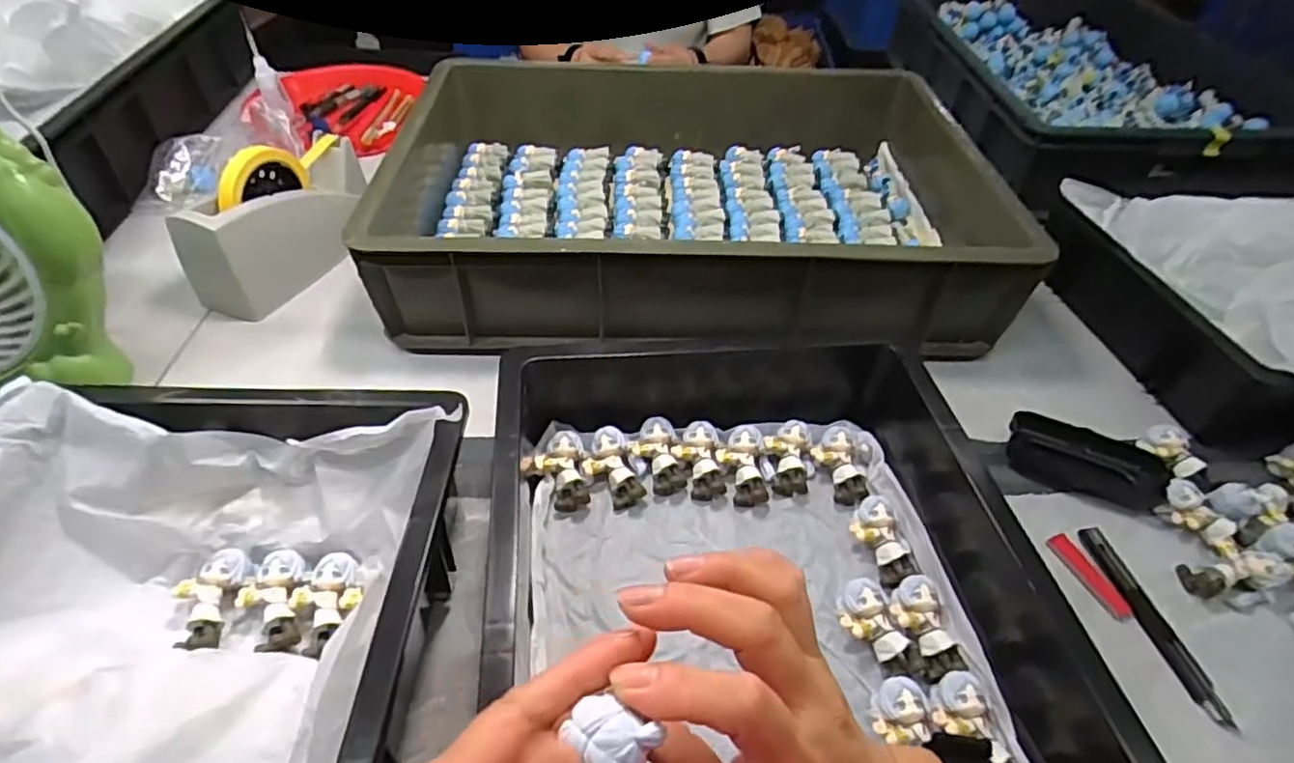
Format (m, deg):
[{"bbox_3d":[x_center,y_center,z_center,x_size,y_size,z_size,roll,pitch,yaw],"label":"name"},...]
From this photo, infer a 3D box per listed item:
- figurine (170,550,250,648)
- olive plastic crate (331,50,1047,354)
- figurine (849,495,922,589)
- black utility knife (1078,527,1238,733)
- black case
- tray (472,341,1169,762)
[{"bbox_3d":[-0.276,0.137,0.411,0.032,0.019,0.064,3,45,1],"label":"figurine"},{"bbox_3d":[0.048,-0.207,0.737,0.592,0.146,0.435,3,45,0],"label":"olive plastic crate"},{"bbox_3d":[0.168,0.112,0.467,0.040,0.026,0.063,-5,45,-7],"label":"figurine"},{"bbox_3d":[0.342,0.160,0.449,0.016,0.016,0.139,-4,45,-6],"label":"black utility knife"},{"bbox_3d":[0.354,0.063,0.535,0.110,0.032,0.052,21,48,18],"label":"black case"},{"bbox_3d":[0.074,0.147,0.394,0.342,0.090,0.513,-3,45,-6],"label":"tray"}]

